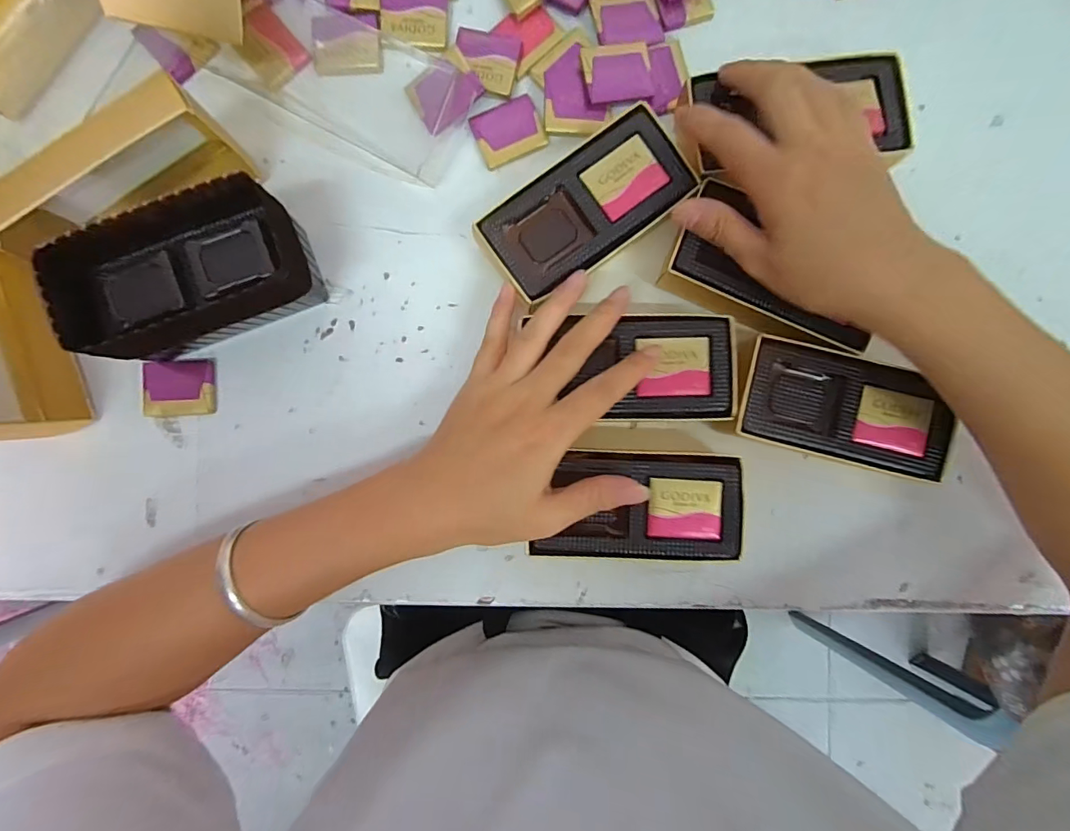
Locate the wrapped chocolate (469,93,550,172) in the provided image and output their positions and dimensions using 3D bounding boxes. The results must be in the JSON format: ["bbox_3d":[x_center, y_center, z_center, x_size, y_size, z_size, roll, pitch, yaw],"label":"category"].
[{"bbox_3d":[-0.016,-0.169,0.284,0.039,0.004,0.032,-25,92,1],"label":"wrapped chocolate"}]

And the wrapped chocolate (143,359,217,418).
[{"bbox_3d":[-0.212,-0.016,0.284,0.041,0.005,0.033,-3,92,0],"label":"wrapped chocolate"}]

